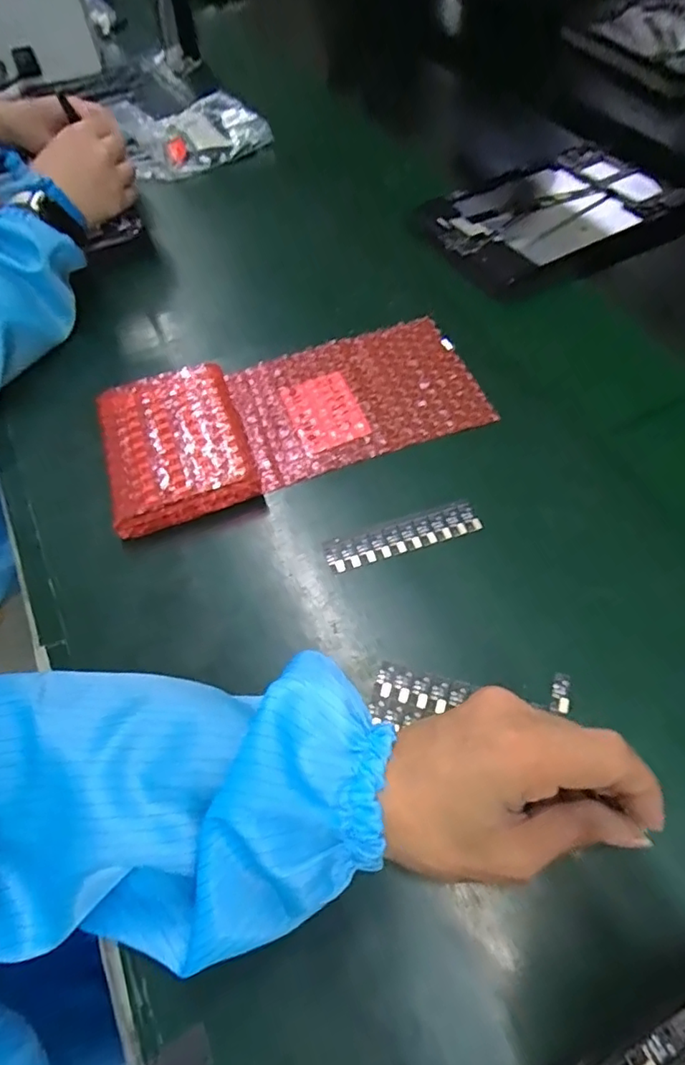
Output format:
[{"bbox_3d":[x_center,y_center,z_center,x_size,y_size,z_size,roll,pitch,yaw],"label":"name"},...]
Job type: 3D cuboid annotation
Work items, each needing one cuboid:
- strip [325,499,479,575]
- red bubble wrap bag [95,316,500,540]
[{"bbox_3d":[0.038,0.002,0.357,0.098,0.004,0.024,-16,57,-6],"label":"strip"},{"bbox_3d":[-0.036,-0.092,0.411,0.268,0.027,0.124,-19,58,-8],"label":"red bubble wrap bag"}]

